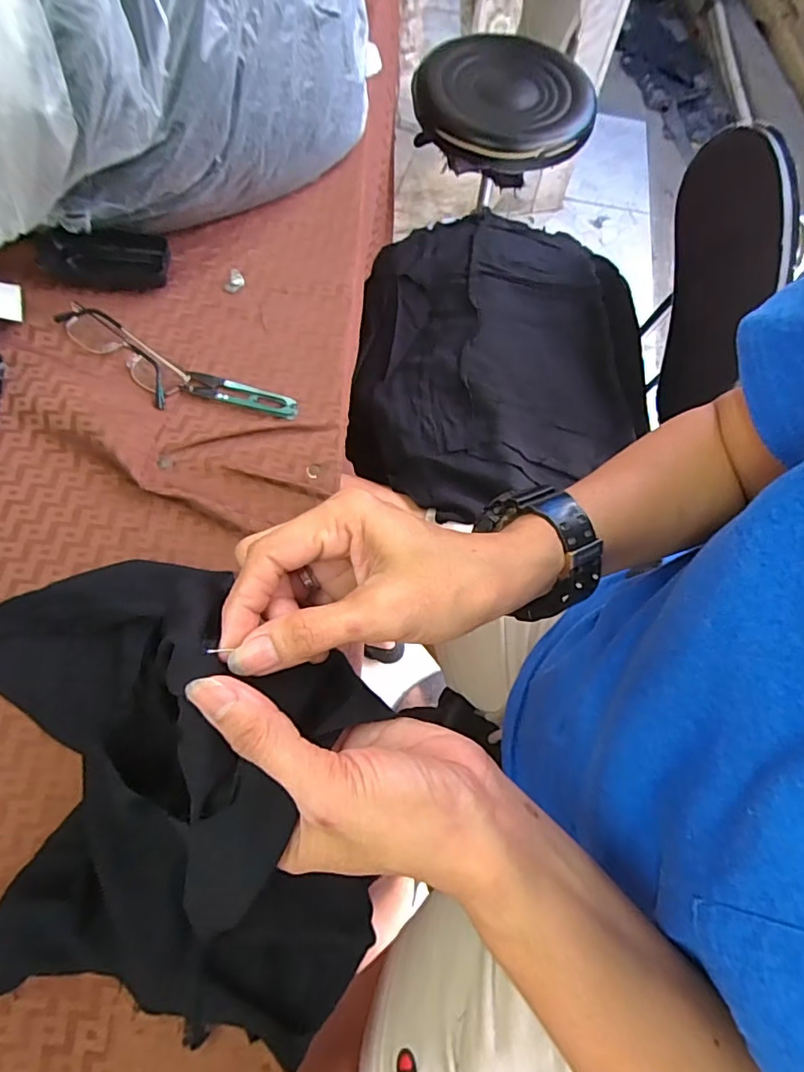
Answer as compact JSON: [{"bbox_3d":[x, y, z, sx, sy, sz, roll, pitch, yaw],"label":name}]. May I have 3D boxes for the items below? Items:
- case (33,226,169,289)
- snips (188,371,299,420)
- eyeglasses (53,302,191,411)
[{"bbox_3d":[-0.277,-0.260,0.496,0.112,0.033,0.043,-3,66,-5],"label":"case"},{"bbox_3d":[-0.139,-0.124,0.459,0.100,0.008,0.026,15,66,4],"label":"snips"},{"bbox_3d":[-0.242,-0.162,0.460,0.122,0.022,0.037,37,69,13],"label":"eyeglasses"}]

